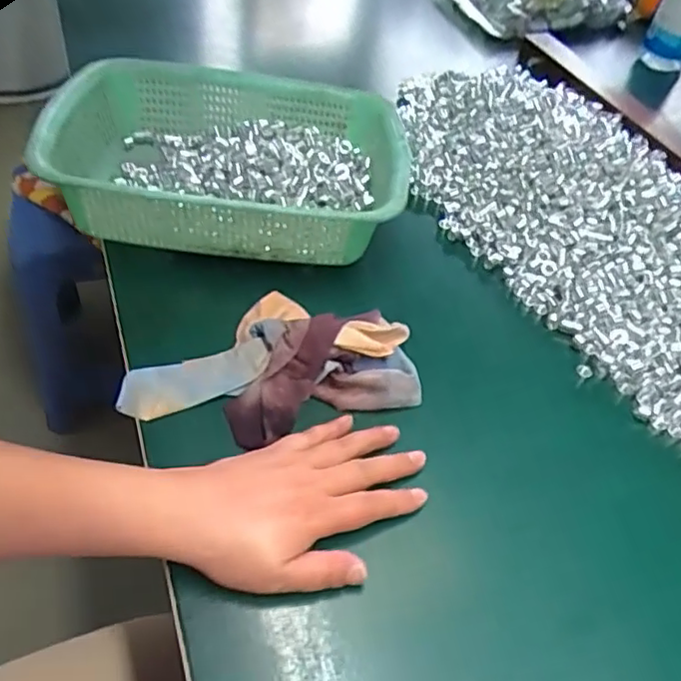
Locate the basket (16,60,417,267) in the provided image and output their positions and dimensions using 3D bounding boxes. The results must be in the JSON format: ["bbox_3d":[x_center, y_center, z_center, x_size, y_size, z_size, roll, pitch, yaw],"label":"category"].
[{"bbox_3d":[-0.096,-0.164,0.564,0.286,0.087,0.239,2,49,-5],"label":"basket"}]

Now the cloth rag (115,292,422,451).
[{"bbox_3d":[-0.051,0.008,0.449,0.207,0.032,0.125,-12,52,-17],"label":"cloth rag"}]

